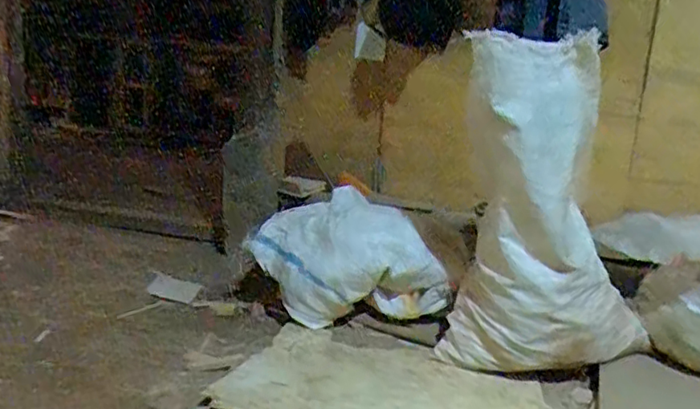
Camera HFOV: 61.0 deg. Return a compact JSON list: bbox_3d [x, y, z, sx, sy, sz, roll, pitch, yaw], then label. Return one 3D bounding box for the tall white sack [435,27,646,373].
[{"bbox_3d":[0.456,0.018,1.348,0.445,0.730,0.245,2,12,-8],"label":"tall white sack"}]

